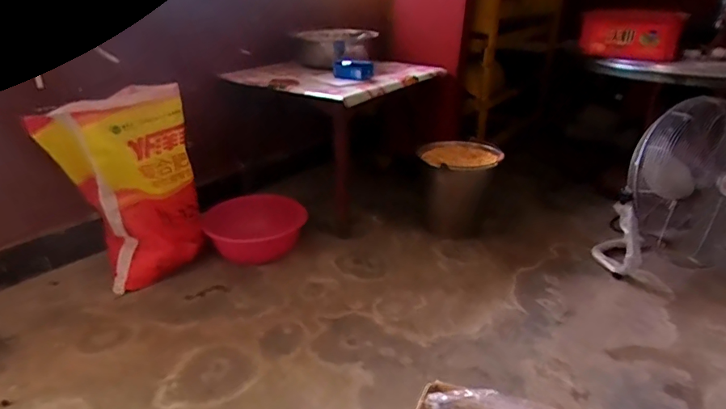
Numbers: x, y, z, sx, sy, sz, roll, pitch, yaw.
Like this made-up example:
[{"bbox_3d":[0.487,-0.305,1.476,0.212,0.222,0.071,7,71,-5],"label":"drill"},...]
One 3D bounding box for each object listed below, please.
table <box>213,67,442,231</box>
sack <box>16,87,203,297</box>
[{"bbox_3d":[-0.090,-0.276,1.962,0.557,0.552,0.707,22,32,38],"label":"table"},{"bbox_3d":[-0.714,-0.031,1.440,0.228,0.578,0.367,21,31,36],"label":"sack"}]

